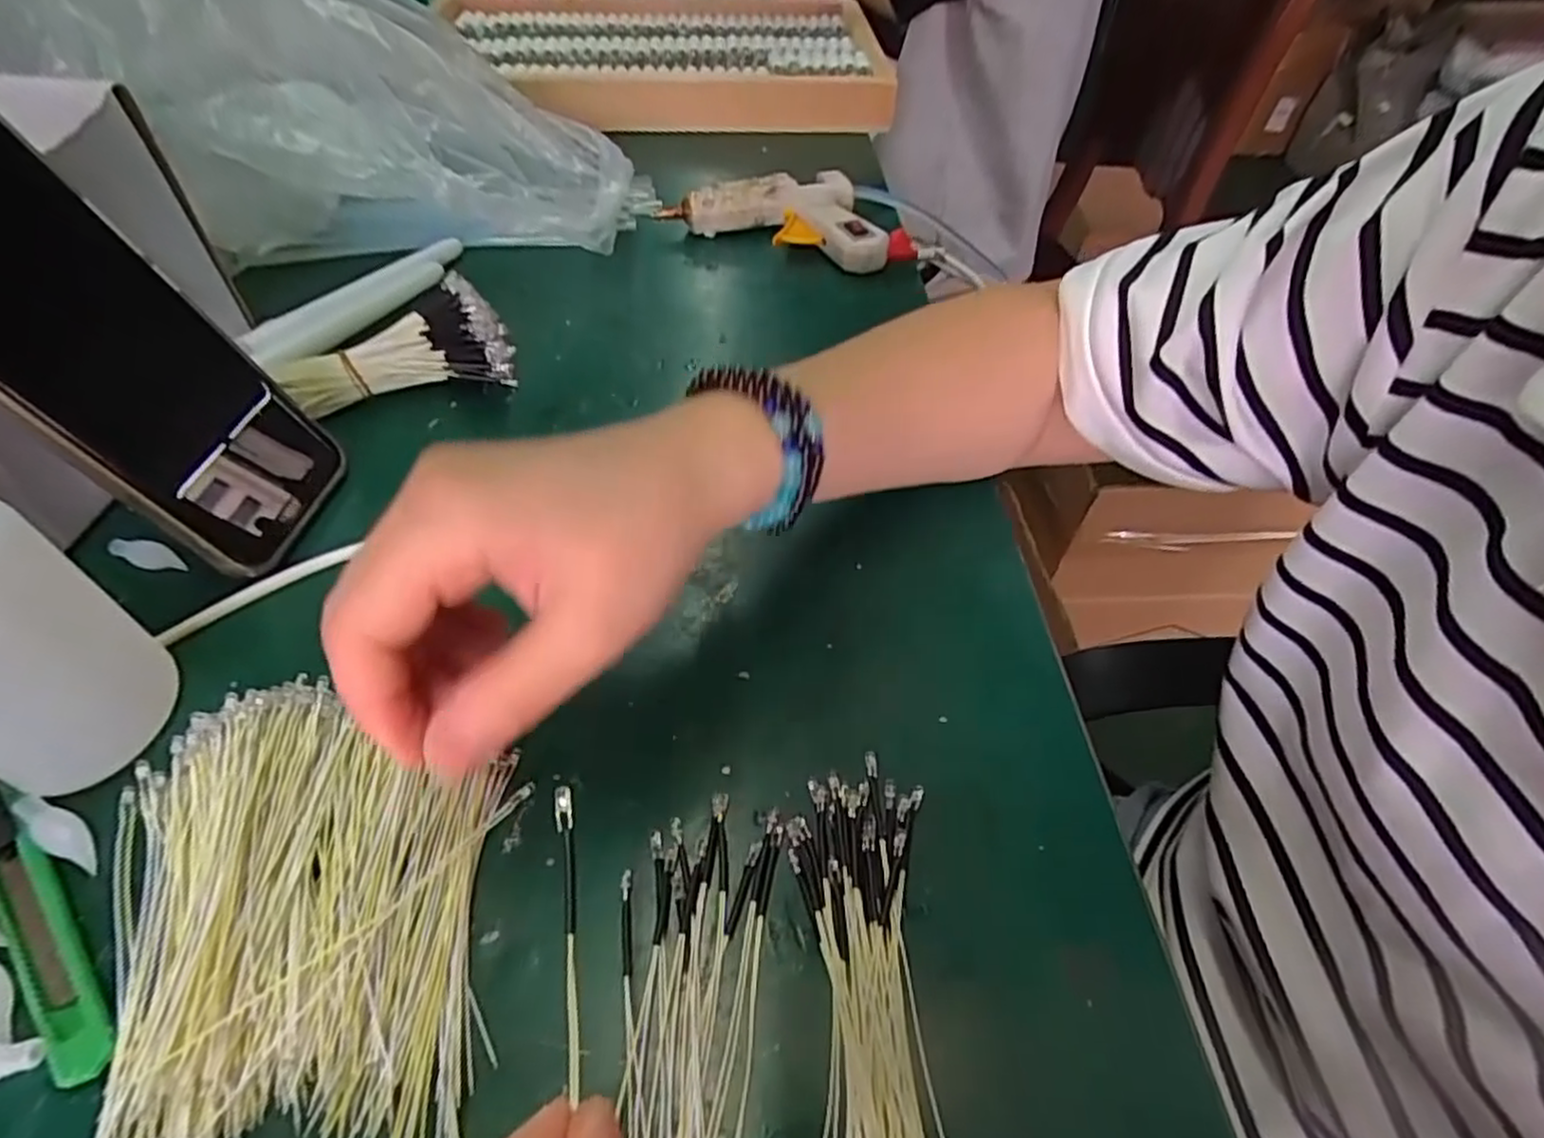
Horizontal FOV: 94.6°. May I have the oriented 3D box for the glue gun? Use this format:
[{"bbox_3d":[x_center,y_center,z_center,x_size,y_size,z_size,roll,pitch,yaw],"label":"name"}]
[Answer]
[{"bbox_3d":[0.019,-0.248,0.500,0.174,0.035,0.088,22,51,16],"label":"glue gun"}]

